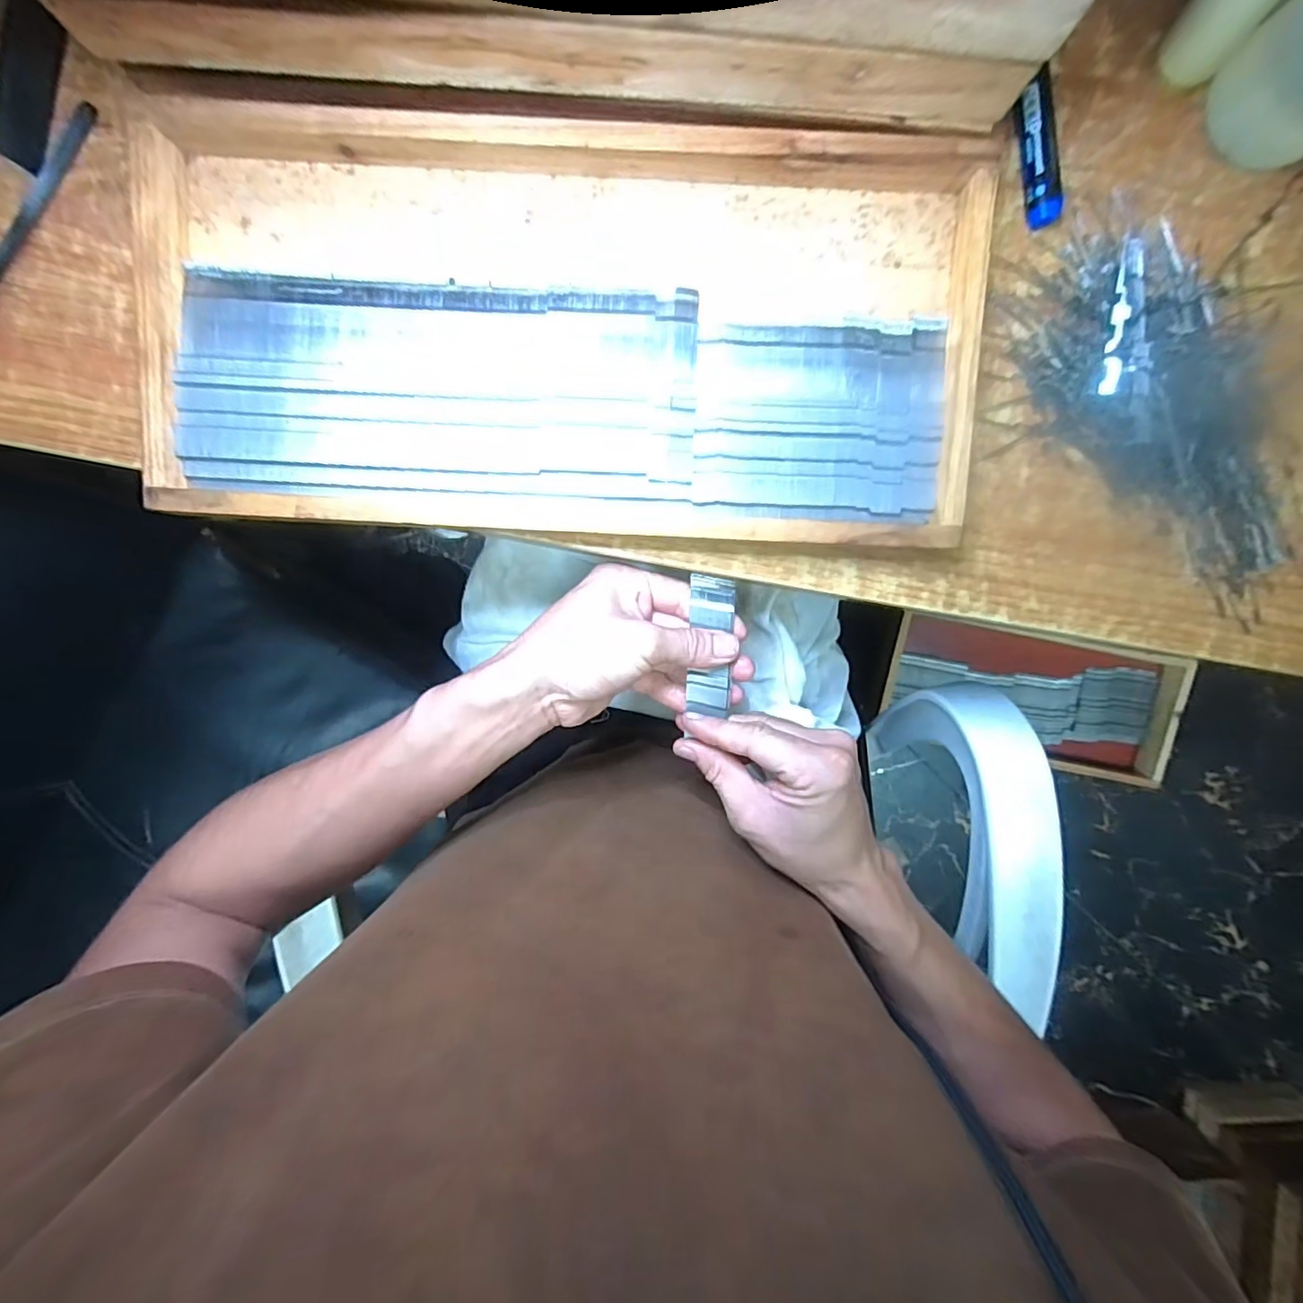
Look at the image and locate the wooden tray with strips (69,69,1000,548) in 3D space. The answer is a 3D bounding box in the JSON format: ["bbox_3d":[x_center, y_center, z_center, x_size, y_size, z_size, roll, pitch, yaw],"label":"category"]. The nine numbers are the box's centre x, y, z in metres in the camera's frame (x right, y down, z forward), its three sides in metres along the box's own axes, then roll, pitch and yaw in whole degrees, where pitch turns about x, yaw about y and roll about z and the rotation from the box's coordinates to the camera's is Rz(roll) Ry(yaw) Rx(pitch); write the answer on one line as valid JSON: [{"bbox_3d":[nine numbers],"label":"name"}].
[{"bbox_3d":[-0.048,-0.166,0.300,0.424,0.025,0.201,3,97,0],"label":"wooden tray with strips"}]

